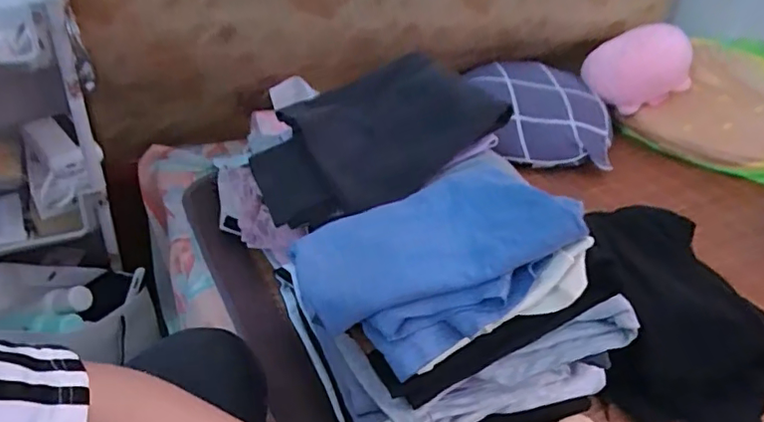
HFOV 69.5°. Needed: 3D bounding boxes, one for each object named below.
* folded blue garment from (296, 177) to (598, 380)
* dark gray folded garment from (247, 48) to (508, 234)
[{"bbox_3d":[0.042,0.035,0.477,0.225,0.062,0.152,-27,44,-17],"label":"folded blue garment"},{"bbox_3d":[-0.011,-0.101,0.665,0.304,0.053,0.176,-24,64,-21],"label":"dark gray folded garment"}]

